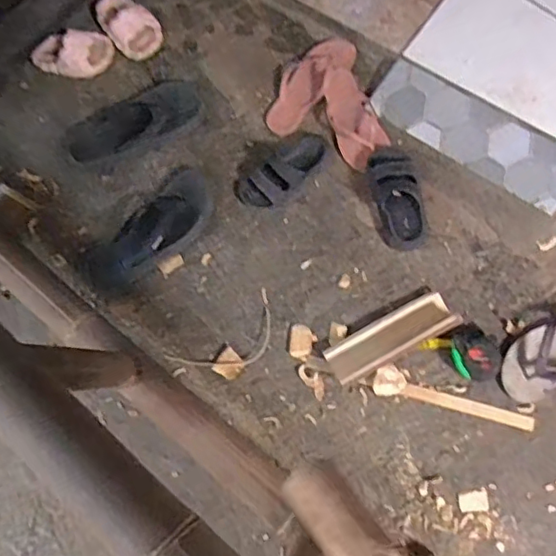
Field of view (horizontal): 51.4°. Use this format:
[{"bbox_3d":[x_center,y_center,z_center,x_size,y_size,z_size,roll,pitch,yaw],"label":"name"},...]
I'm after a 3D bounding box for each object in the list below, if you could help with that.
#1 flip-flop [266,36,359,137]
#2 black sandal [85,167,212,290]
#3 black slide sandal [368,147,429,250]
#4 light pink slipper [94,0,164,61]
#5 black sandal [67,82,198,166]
[{"bbox_3d":[0.057,-0.383,1.152,0.096,0.048,0.223,39,84,14],"label":"flip-flop"},{"bbox_3d":[-0.248,-0.086,1.131,0.133,0.041,0.295,42,84,16],"label":"black sandal"},{"bbox_3d":[0.217,-0.145,1.049,0.091,0.060,0.189,-14,94,-3],"label":"black slide sandal"},{"bbox_3d":[-0.319,-0.542,1.212,0.101,0.050,0.168,-39,76,-3],"label":"light pink slipper"},{"bbox_3d":[-0.296,-0.314,1.167,0.296,0.046,0.102,-23,75,1],"label":"black sandal"}]

